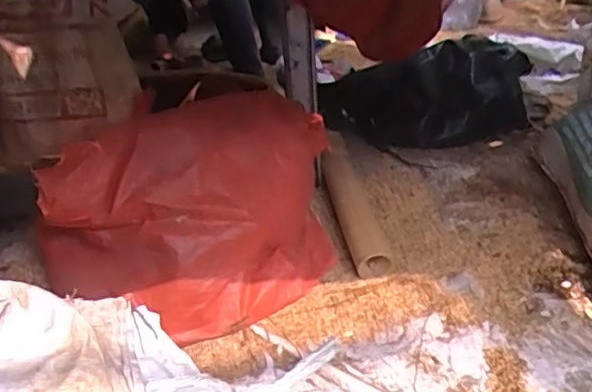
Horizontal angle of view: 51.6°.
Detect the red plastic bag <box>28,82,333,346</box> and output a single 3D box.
[{"bbox_3d":[-0.163,0.029,1.109,0.522,0.366,0.235,-18,35,-21],"label":"red plastic bag"}]

